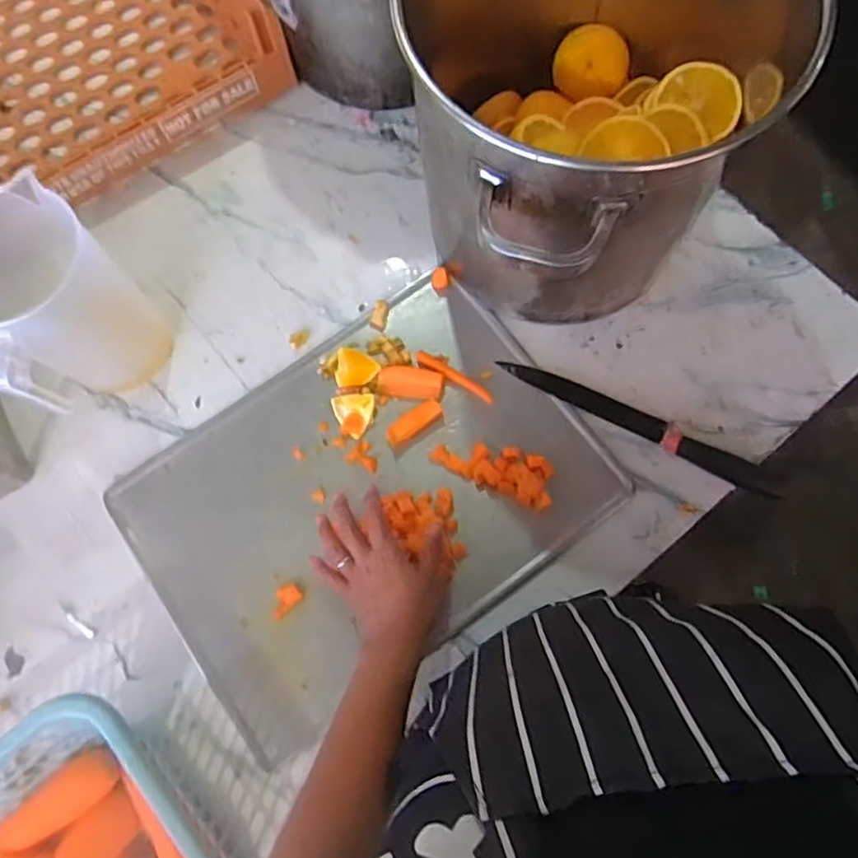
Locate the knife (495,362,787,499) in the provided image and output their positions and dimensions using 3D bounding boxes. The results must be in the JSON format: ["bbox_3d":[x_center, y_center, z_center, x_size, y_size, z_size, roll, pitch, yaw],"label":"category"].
[{"bbox_3d":[0.217,-0.004,0.654,0.299,0.023,0.029,27,77,8],"label":"knife"}]

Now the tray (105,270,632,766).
[{"bbox_3d":[-0.064,0.066,0.653,0.439,0.020,0.319,-34,77,-7],"label":"tray"}]

